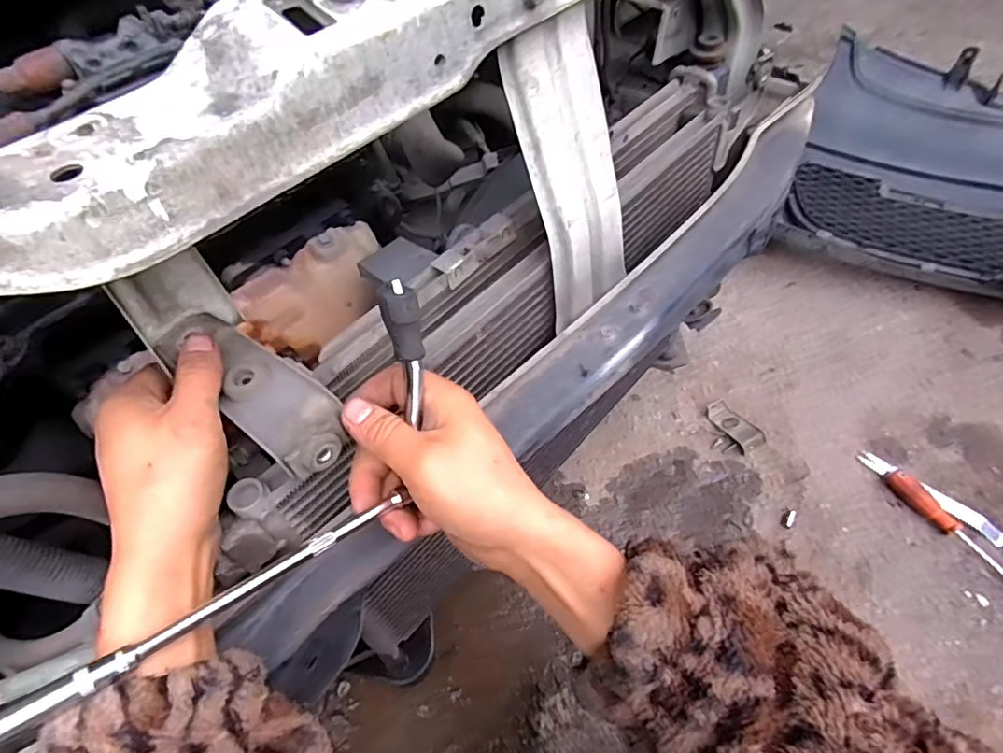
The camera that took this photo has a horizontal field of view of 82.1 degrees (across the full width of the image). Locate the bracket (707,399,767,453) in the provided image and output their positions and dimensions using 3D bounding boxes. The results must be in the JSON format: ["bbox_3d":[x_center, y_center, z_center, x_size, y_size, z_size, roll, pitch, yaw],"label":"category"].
[{"bbox_3d":[0.398,0.082,0.986,0.045,0.014,0.104,-29,54,-16],"label":"bracket"}]

